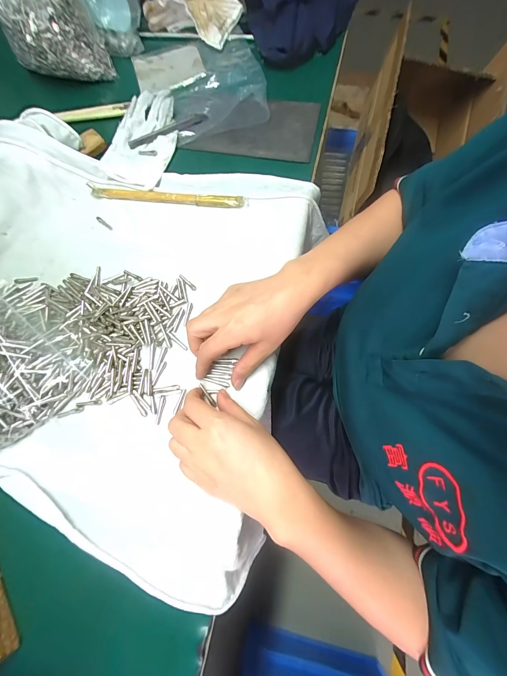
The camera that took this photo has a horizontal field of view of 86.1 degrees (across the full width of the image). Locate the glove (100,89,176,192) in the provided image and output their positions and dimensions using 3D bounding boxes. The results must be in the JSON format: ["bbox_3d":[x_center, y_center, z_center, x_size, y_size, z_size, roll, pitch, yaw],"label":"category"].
[{"bbox_3d":[-0.160,-0.301,0.401,0.091,0.015,0.175,6,74,3],"label":"glove"}]

